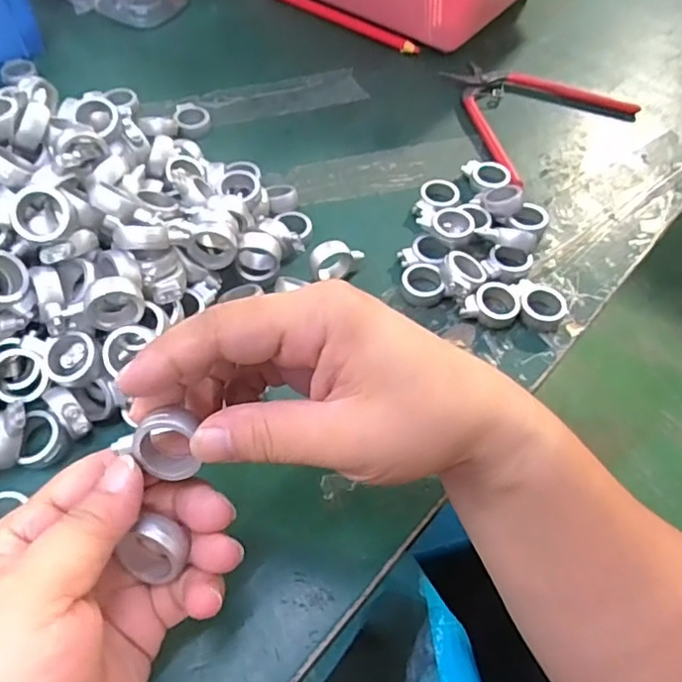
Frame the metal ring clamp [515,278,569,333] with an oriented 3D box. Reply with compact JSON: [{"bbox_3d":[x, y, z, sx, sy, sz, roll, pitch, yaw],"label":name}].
[{"bbox_3d":[0.112,-0.019,0.337,0.031,0.012,0.029,23,56,12],"label":"metal ring clamp"}]

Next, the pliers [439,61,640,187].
[{"bbox_3d":[0.136,-0.180,0.452,0.141,0.011,0.121,-32,62,-24],"label":"pliers"}]

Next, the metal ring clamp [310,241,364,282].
[{"bbox_3d":[-0.003,-0.044,0.344,0.032,0.025,0.013,-10,55,-10],"label":"metal ring clamp"}]

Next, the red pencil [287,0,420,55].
[{"bbox_3d":[-0.003,-0.283,0.524,0.164,0.010,0.012,32,59,19],"label":"red pencil"}]

